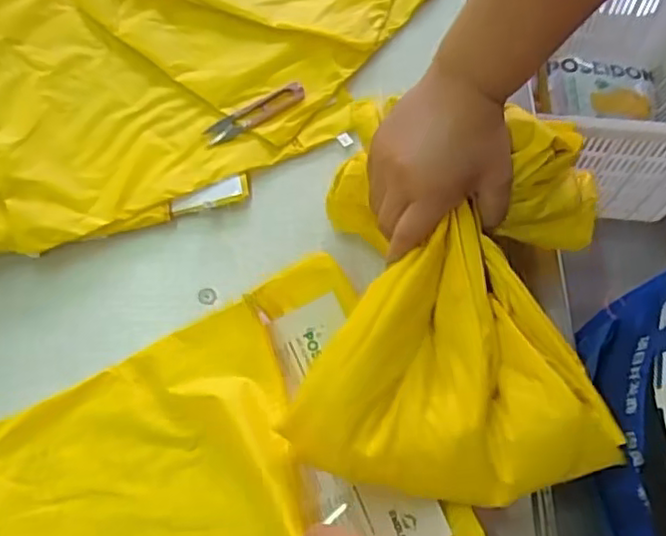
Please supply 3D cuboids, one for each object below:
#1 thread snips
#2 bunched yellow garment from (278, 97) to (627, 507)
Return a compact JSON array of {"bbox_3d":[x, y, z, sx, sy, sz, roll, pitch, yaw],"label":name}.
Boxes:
[{"bbox_3d":[-0.071,-0.143,0.593,0.101,0.005,0.023,-30,68,-12],"label":"thread snips"},{"bbox_3d":[0.087,0.023,0.443,0.197,0.086,0.253,8,66,4],"label":"bunched yellow garment"}]

